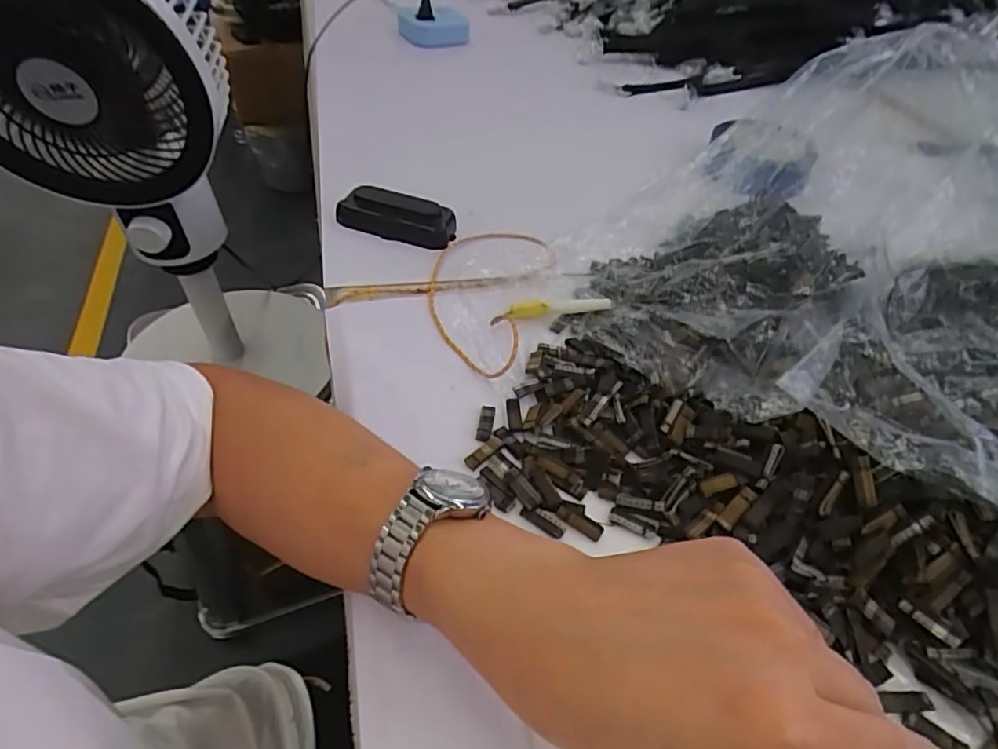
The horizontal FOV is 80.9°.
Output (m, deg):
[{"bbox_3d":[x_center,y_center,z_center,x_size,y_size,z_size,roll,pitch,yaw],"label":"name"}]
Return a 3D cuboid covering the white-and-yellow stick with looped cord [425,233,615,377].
[{"bbox_3d":[0.005,-0.077,0.484,0.135,0.028,0.169,-20,52,-22],"label":"white-and-yellow stick with looped cord"}]

